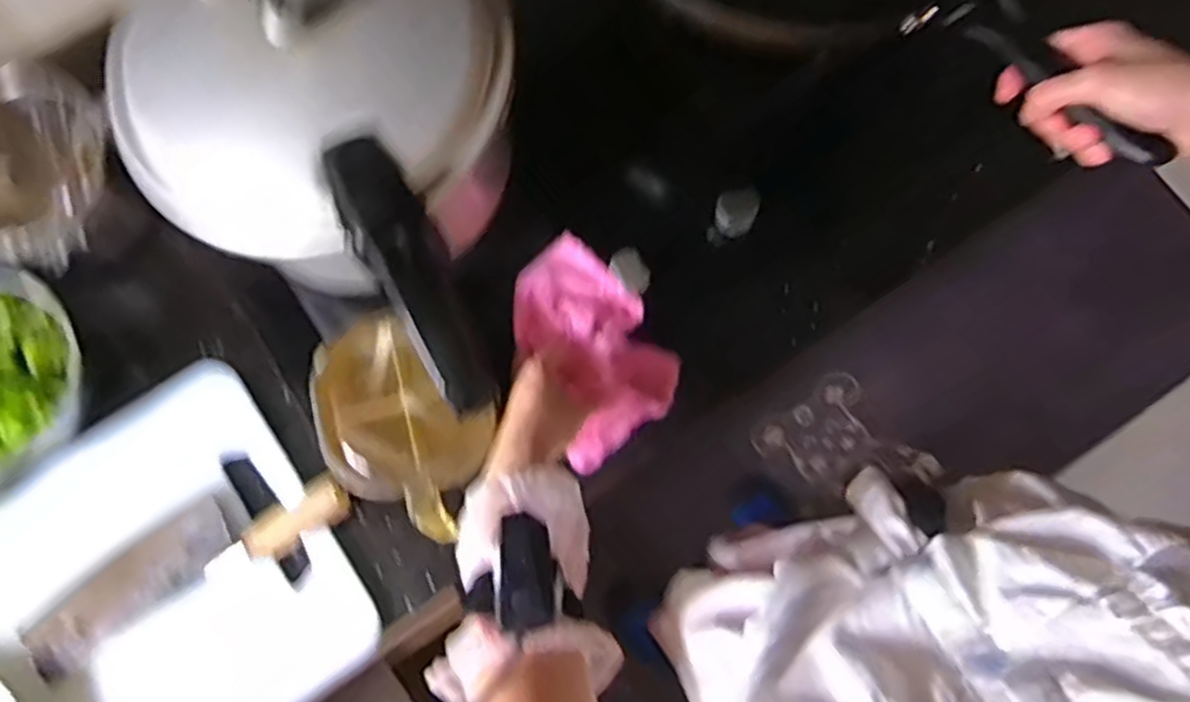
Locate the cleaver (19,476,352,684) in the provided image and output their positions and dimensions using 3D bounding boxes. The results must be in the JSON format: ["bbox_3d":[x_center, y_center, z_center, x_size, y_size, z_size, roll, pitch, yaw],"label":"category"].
[{"bbox_3d":[-0.357,0.180,0.676,0.274,0.023,0.074,-30,80,-6],"label":"cleaver"}]

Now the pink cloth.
[{"bbox_3d":[-0.011,-0.004,0.704,0.128,0.047,0.182,-37,81,-7],"label":"pink cloth"}]

